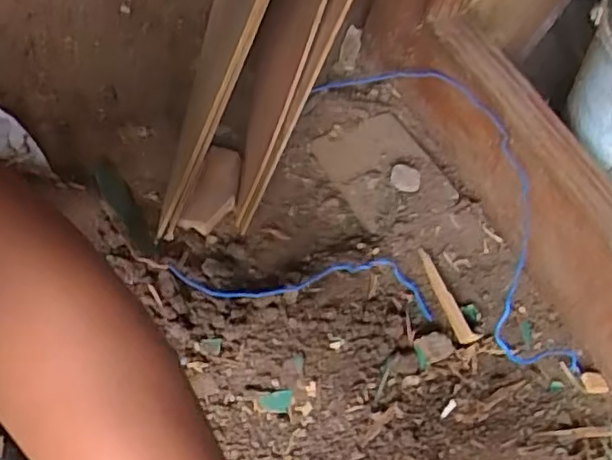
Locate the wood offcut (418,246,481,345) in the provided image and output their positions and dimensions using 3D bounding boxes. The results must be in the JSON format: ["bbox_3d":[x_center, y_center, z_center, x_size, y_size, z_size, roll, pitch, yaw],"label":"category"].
[{"bbox_3d":[0.109,0.050,0.484,0.014,0.014,0.079,-15,57,-15],"label":"wood offcut"}]

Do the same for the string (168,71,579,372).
[{"bbox_3d":[0.073,-0.052,0.504,0.307,0.074,0.270,10,54,2],"label":"string"}]

